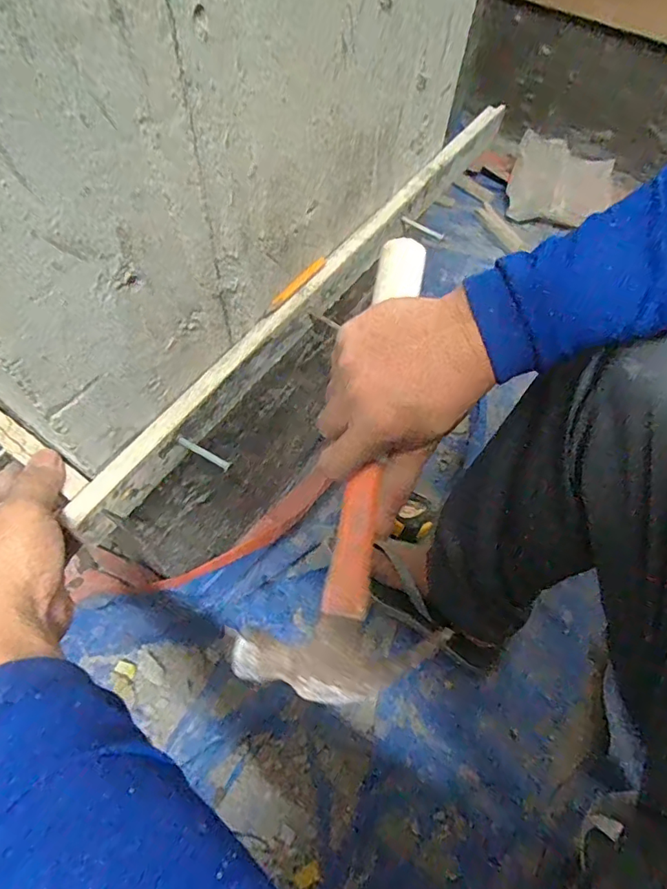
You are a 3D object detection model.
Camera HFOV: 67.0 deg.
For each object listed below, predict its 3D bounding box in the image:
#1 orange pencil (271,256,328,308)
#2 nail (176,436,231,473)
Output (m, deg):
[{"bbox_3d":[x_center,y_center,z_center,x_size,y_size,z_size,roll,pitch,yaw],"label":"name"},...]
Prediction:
[{"bbox_3d":[-0.029,-0.138,0.425,0.005,0.008,0.075,31,62,14],"label":"orange pencil"},{"bbox_3d":[-0.094,0.005,0.366,0.045,0.006,0.007,29,62,13],"label":"nail"}]

